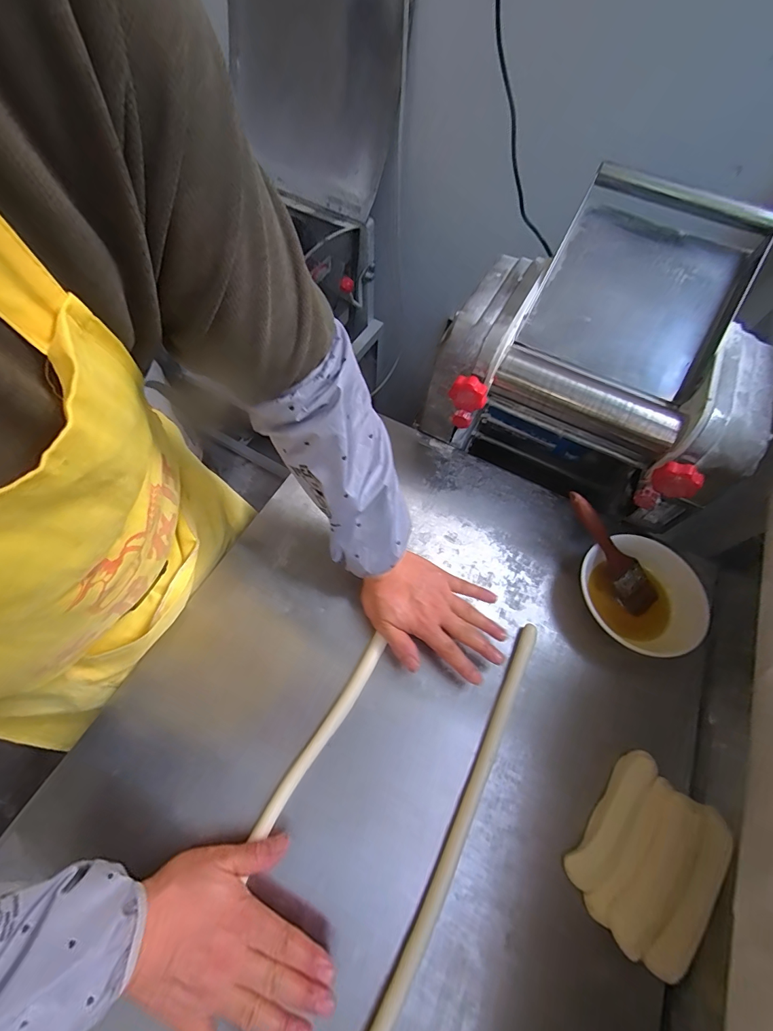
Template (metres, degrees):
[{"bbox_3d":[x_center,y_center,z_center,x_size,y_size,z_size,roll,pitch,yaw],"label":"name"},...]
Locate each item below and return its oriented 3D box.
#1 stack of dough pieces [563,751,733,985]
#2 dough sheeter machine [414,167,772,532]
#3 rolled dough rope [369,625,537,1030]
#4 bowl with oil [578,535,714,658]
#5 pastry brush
[{"bbox_3d":[0.252,0.326,0.380,0.103,0.050,0.151,41,68,16],"label":"stack of dough pieces"},{"bbox_3d":[0.289,-0.202,0.572,0.368,0.300,0.344,27,65,10],"label":"dough sheeter machine"},{"bbox_3d":[0.079,0.301,0.404,0.021,0.017,0.413,27,65,10],"label":"rolled dough rope"},{"bbox_3d":[0.315,0.103,0.507,0.138,0.061,0.144,1,63,-3],"label":"bowl with oil"},{"bbox_3d":[0.281,0.047,0.505,0.044,0.020,0.180,-39,97,-20],"label":"pastry brush"}]

